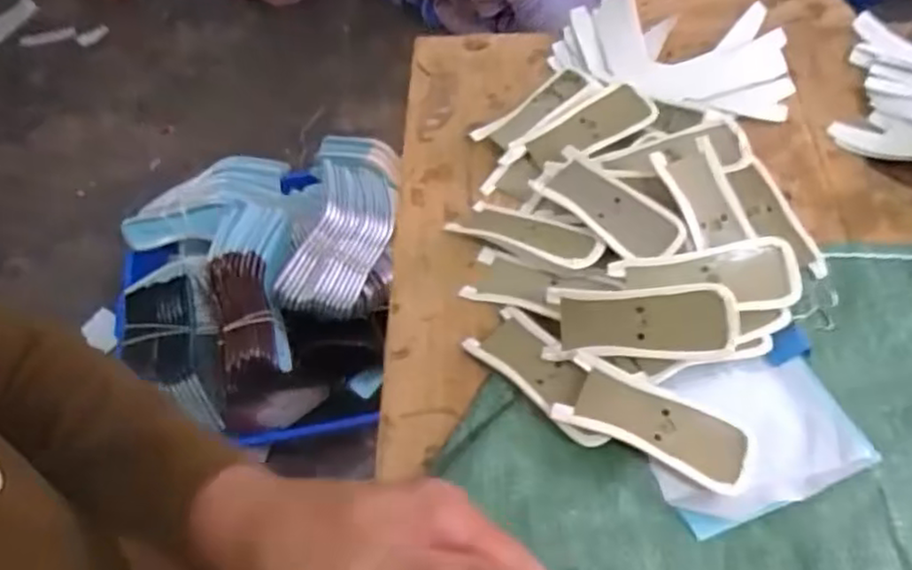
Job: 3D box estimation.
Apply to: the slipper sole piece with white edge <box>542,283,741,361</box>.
[{"bbox_3d":[0.119,0.025,0.451,0.119,0.007,0.046,-2,87,20],"label":"slipper sole piece with white edge"}]

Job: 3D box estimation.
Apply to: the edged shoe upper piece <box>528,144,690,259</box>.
[{"bbox_3d":[0.114,-0.058,0.516,0.053,0.018,0.123,-33,60,-17],"label":"edged shoe upper piece"}]

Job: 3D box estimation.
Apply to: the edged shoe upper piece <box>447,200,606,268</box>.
[{"bbox_3d":[0.055,-0.040,0.526,0.115,0.030,0.040,24,61,18],"label":"edged shoe upper piece"}]

